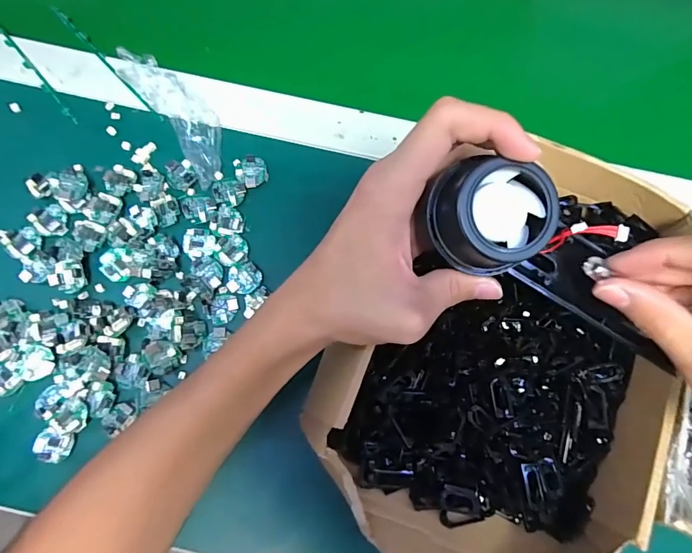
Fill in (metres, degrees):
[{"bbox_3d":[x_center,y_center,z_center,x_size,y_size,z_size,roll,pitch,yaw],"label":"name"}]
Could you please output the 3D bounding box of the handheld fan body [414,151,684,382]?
[{"bbox_3d":[0.095,-0.011,0.212,0.132,0.042,0.048,28,74,-18],"label":"handheld fan body"}]

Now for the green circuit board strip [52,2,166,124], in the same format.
[{"bbox_3d":[-0.196,-0.177,0.354,0.008,0.006,0.139,-43,80,-12],"label":"green circuit board strip"}]

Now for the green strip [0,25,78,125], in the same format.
[{"bbox_3d":[-0.257,-0.171,0.350,0.006,0.004,0.134,-39,79,-11],"label":"green strip"}]

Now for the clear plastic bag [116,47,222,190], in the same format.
[{"bbox_3d":[-0.133,-0.136,0.338,0.041,0.022,0.142,-36,78,-11],"label":"clear plastic bag"}]

